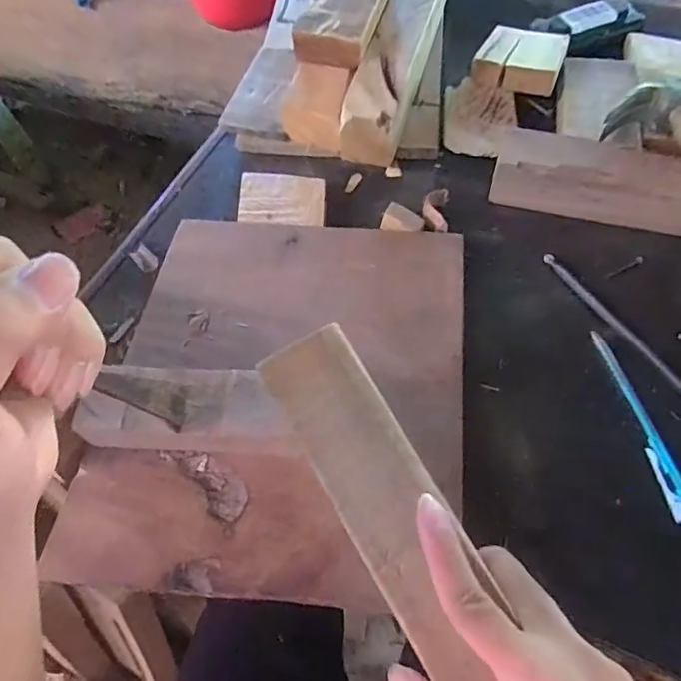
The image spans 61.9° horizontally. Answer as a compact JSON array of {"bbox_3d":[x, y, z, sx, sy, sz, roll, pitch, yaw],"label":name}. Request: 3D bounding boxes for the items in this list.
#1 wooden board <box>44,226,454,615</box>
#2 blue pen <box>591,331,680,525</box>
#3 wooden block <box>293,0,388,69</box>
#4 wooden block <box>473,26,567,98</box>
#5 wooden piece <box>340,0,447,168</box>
[{"bbox_3d":[-0.035,0.029,0.367,0.222,0.024,0.253,5,58,4],"label":"wooden board"},{"bbox_3d":[0.192,0.054,0.361,0.013,0.007,0.138,-10,59,-5],"label":"blue pen"},{"bbox_3d":[0.003,-0.278,0.483,0.058,0.023,0.107,13,62,10],"label":"wooden block"},{"bbox_3d":[0.159,-0.250,0.502,0.070,0.018,0.071,18,63,13],"label":"wooden block"},{"bbox_3d":[0.061,-0.272,0.521,0.044,0.077,0.287,14,62,11],"label":"wooden piece"}]

